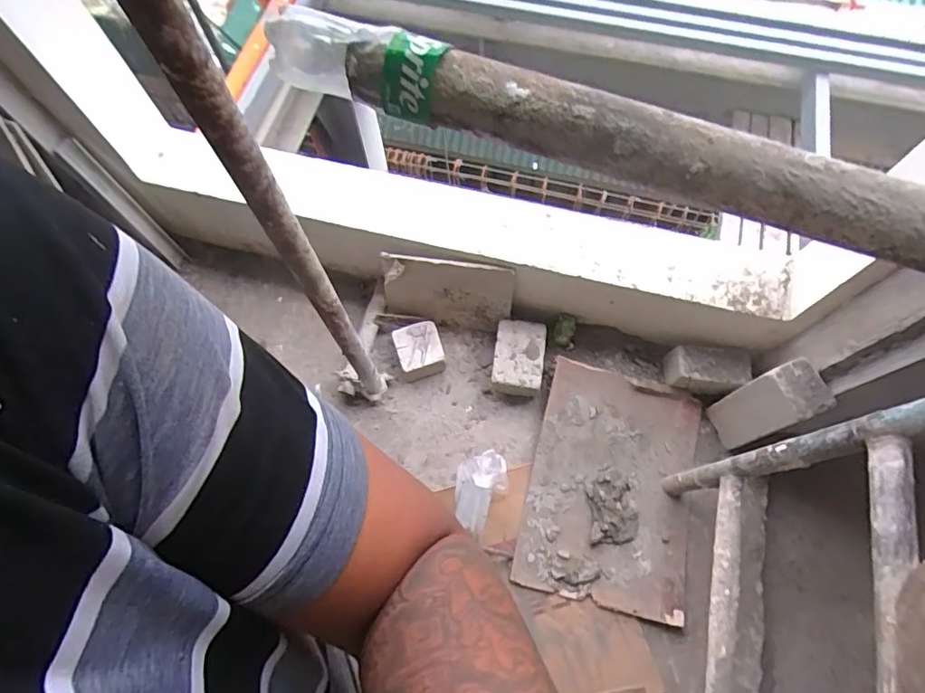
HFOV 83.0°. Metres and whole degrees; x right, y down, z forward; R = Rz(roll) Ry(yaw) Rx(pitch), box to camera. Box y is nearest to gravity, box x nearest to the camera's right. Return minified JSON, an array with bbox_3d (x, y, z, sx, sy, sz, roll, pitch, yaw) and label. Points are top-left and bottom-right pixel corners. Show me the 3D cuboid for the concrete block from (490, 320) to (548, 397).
[{"bbox_3d":[0.162,0.034,1.528,0.143,0.114,0.203,6,70,4],"label":"concrete block"}]

